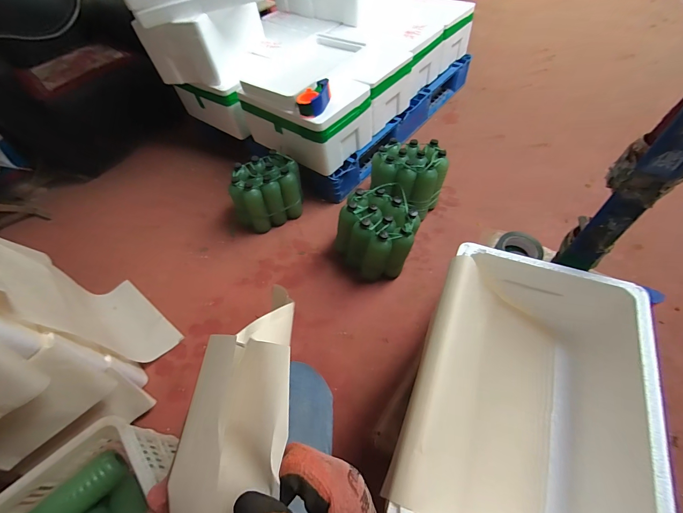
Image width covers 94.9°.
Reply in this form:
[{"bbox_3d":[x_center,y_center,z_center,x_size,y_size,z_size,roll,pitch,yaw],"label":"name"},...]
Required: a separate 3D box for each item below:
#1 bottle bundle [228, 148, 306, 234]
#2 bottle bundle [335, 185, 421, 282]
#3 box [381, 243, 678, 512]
[{"bbox_3d":[-0.296,-0.252,1.250,0.266,0.233,0.168,-28,57,-14],"label":"bottle bundle"},{"bbox_3d":[0.118,-0.065,1.058,0.201,0.242,0.254,-37,60,-19],"label":"bottle bundle"},{"bbox_3d":[0.293,0.213,0.520,0.304,0.176,0.504,16,58,16],"label":"box"}]

